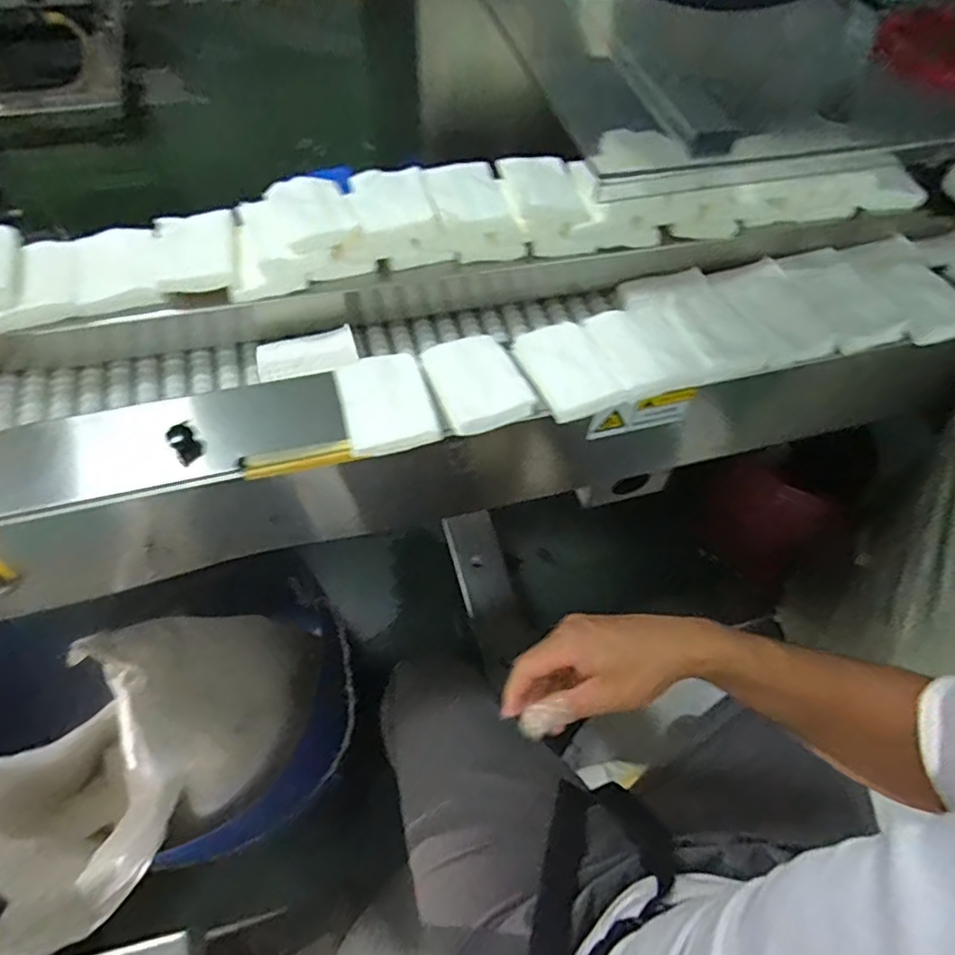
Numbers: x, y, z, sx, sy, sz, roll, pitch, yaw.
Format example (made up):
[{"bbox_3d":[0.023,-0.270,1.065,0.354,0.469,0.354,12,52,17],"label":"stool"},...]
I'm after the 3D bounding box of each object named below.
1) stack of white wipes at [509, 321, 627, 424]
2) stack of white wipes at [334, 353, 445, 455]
[{"bbox_3d":[0.081,-0.104,0.559,0.070,0.019,0.104,-17,60,-14],"label":"stack of white wipes"},{"bbox_3d":[-0.080,-0.066,0.522,0.074,0.015,0.097,-14,59,-13],"label":"stack of white wipes"}]

